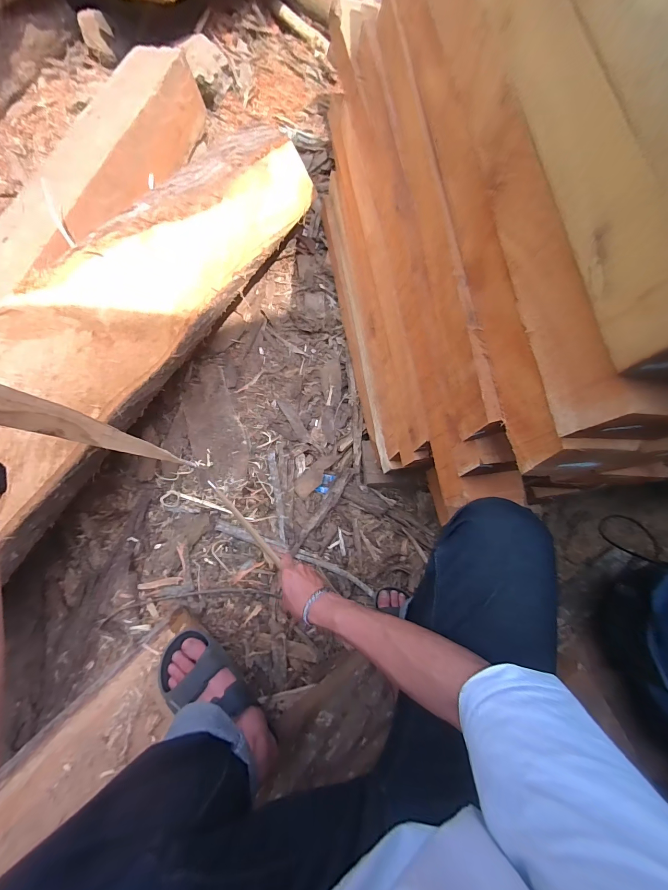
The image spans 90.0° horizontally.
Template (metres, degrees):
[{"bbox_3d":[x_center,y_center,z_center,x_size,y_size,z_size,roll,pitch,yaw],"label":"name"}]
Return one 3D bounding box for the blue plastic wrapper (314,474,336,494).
[{"bbox_3d":[-0.024,0.106,0.917,0.032,0.006,0.060,32,83,11],"label":"blue plastic wrapper"}]

